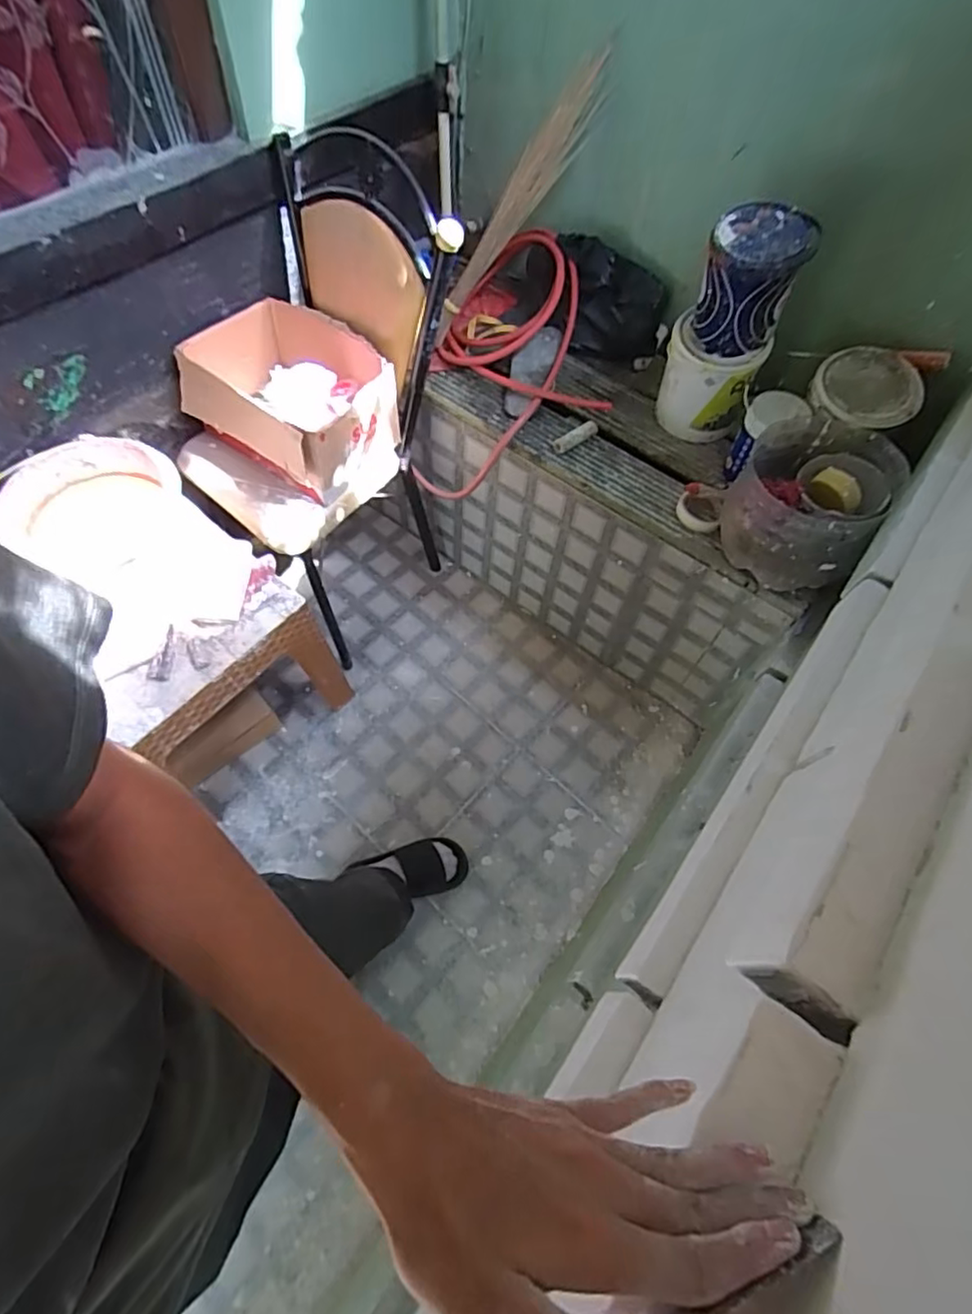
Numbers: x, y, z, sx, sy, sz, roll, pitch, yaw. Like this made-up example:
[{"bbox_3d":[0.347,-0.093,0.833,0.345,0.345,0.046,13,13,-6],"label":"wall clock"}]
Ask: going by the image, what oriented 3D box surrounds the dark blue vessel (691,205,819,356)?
[{"bbox_3d":[0.441,-0.634,1.051,0.135,0.205,0.134,2,61,-3],"label":"dark blue vessel"}]

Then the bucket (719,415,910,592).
[{"bbox_3d":[0.545,-0.265,1.058,0.218,0.189,0.227,2,61,-3],"label":"bucket"}]

